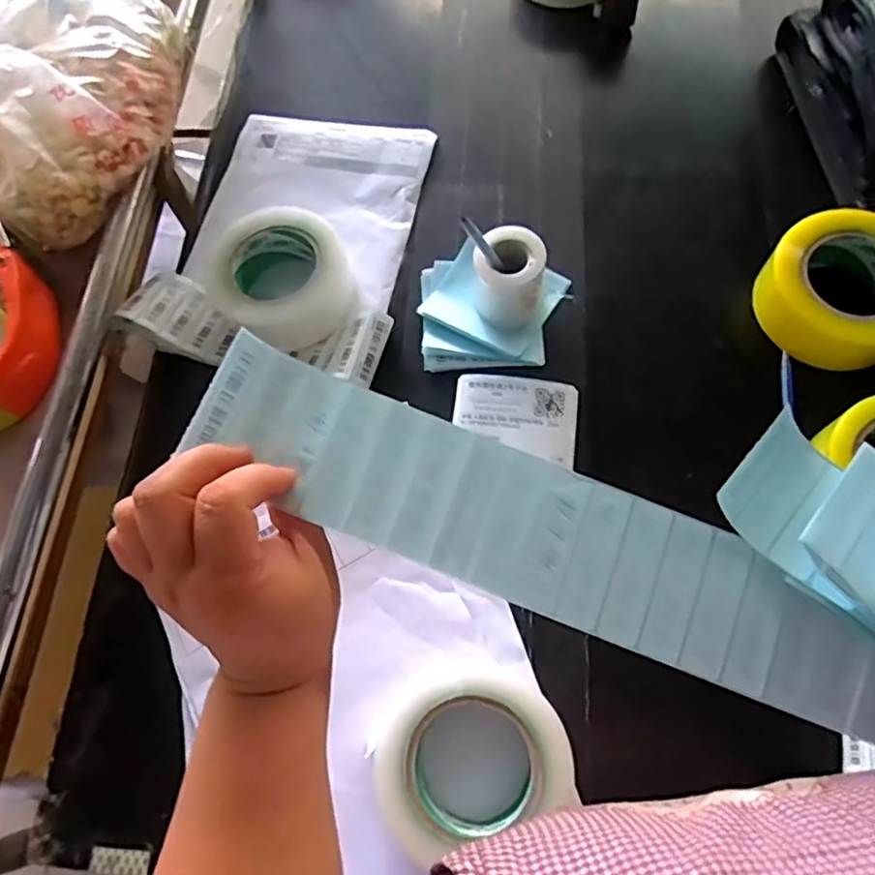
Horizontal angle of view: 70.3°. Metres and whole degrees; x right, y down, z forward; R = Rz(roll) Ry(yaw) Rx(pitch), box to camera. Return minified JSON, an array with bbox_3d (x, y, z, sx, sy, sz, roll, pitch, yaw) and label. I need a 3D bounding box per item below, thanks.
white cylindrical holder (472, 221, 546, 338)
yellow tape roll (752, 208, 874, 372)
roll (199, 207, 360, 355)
[{"bbox_3d":[0.061,-0.135,0.532,0.056,0.074,0.056,-1,67,2],"label":"white cylindrical holder"},{"bbox_3d":[0.336,-0.121,0.517,0.119,0.060,0.124,-1,67,2],"label":"yellow tape roll"},{"bbox_3d":[-0.142,-0.147,0.566,0.123,0.044,0.116,-1,67,2],"label":"roll"}]

